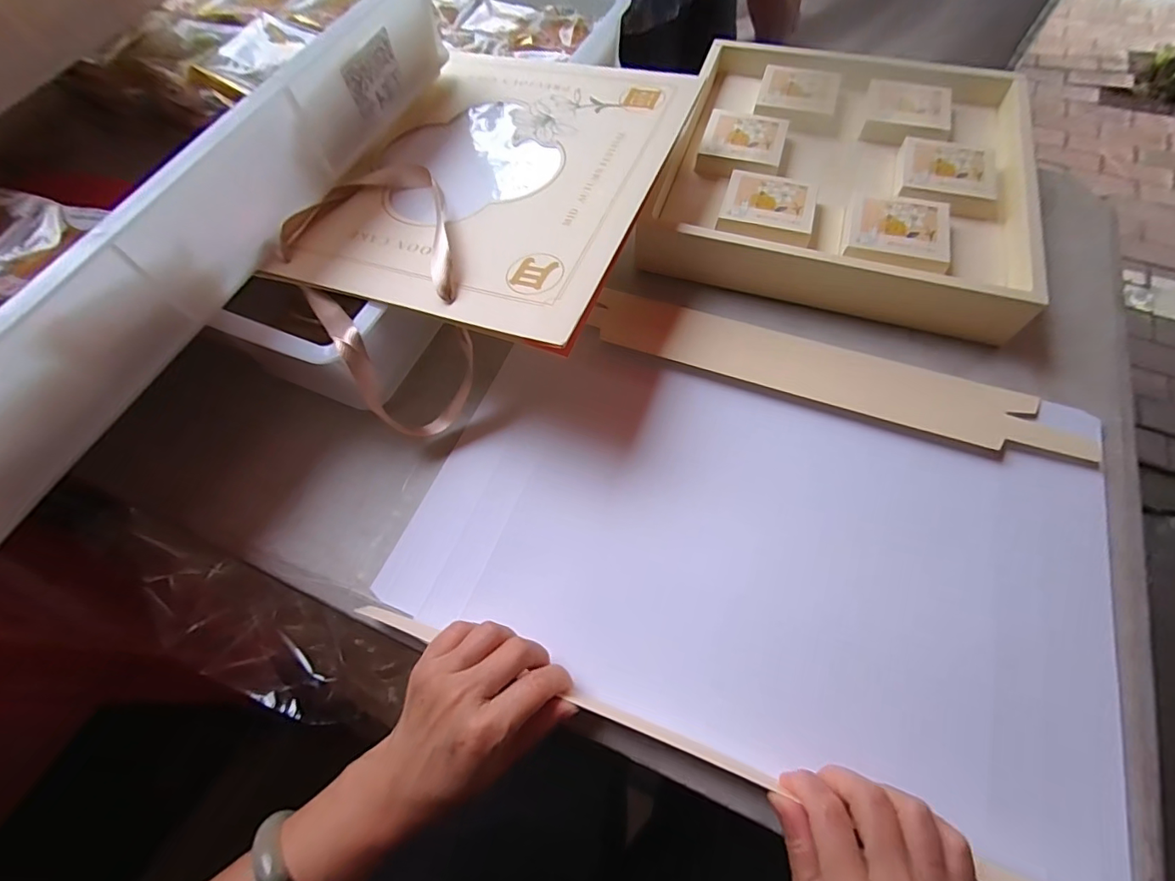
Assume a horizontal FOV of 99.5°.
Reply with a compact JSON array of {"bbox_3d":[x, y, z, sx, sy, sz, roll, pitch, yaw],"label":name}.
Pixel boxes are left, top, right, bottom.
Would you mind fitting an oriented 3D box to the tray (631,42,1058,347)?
[{"bbox_3d":[0.267,-0.284,0.525,0.344,0.053,0.389,15,64,10],"label":"tray"}]

